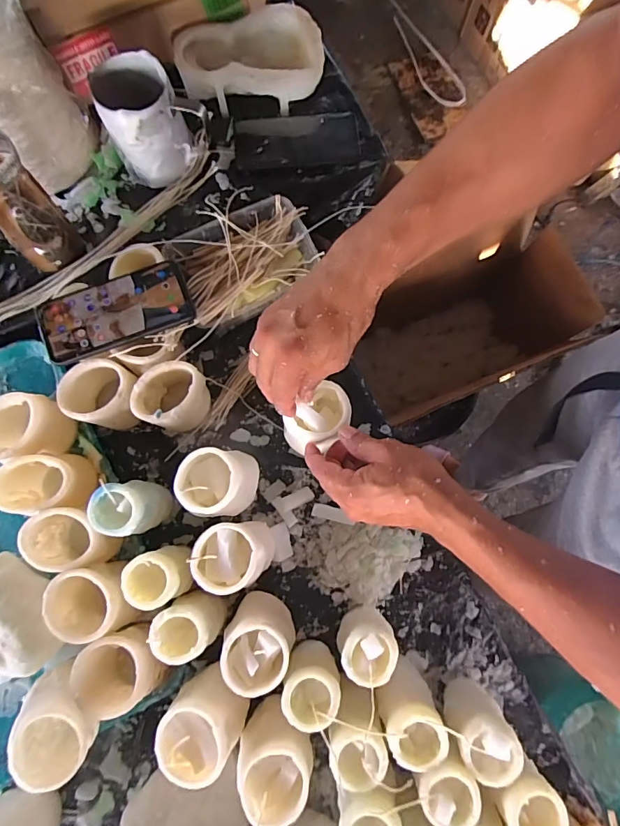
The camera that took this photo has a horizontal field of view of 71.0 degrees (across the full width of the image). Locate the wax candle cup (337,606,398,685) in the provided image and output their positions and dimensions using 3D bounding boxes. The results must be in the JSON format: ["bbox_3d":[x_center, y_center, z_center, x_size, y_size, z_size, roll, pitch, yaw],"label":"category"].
[{"bbox_3d":[0.054,0.231,0.437,0.054,0.095,0.050,-18,79,-5],"label":"wax candle cup"}]

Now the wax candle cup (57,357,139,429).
[{"bbox_3d":[-0.232,-0.020,0.491,0.070,0.078,0.070,0,78,-1],"label":"wax candle cup"}]

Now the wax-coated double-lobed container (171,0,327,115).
[{"bbox_3d":[-0.078,-0.455,0.559,0.181,0.048,0.108,-8,78,-3],"label":"wax-coated double-lobed container"}]

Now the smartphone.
[{"bbox_3d":[-0.209,-0.109,0.466,0.155,0.006,0.075,-20,82,-6],"label":"smartphone"}]

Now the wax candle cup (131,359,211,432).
[{"bbox_3d":[-0.153,-0.016,0.501,0.066,0.081,0.068,0,78,-1],"label":"wax candle cup"}]

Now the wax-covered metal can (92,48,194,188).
[{"bbox_3d":[-0.188,-0.337,0.497,0.081,0.104,0.086,0,78,-1],"label":"wax-covered metal can"}]

